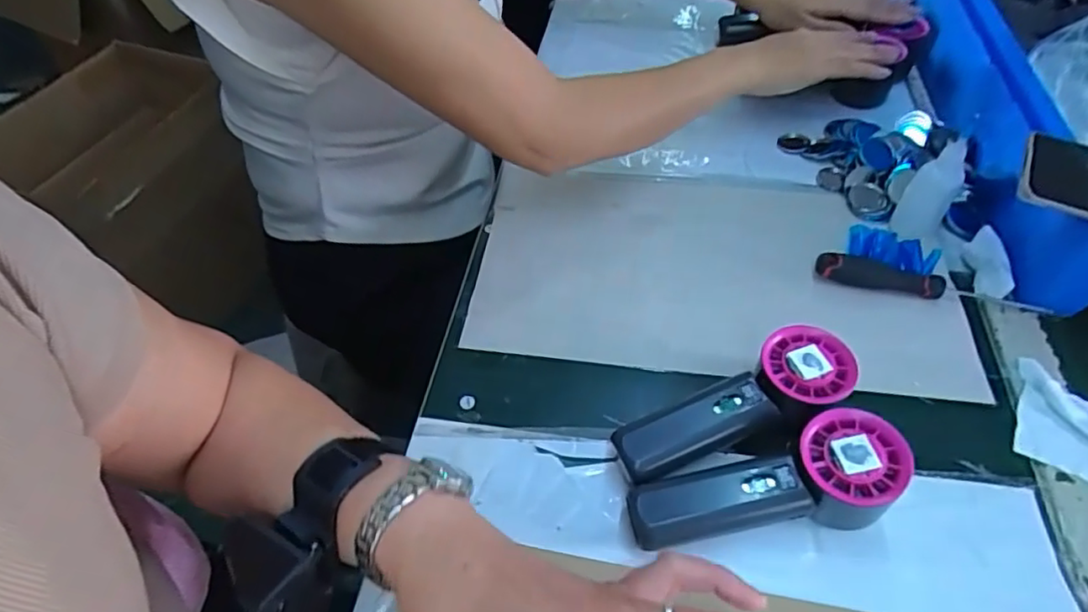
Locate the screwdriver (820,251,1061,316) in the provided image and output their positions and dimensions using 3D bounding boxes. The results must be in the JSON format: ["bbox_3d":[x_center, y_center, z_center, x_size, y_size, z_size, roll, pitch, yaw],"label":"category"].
[{"bbox_3d":[0.297,-0.016,0.472,0.164,0.017,0.023,15,53,16],"label":"screwdriver"}]

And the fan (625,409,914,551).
[{"bbox_3d":[0.128,0.105,0.362,0.156,0.050,0.056,-7,51,-2],"label":"fan"}]

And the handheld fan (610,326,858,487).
[{"bbox_3d":[0.122,0.070,0.393,0.157,0.052,0.054,-21,53,-13],"label":"handheld fan"}]

